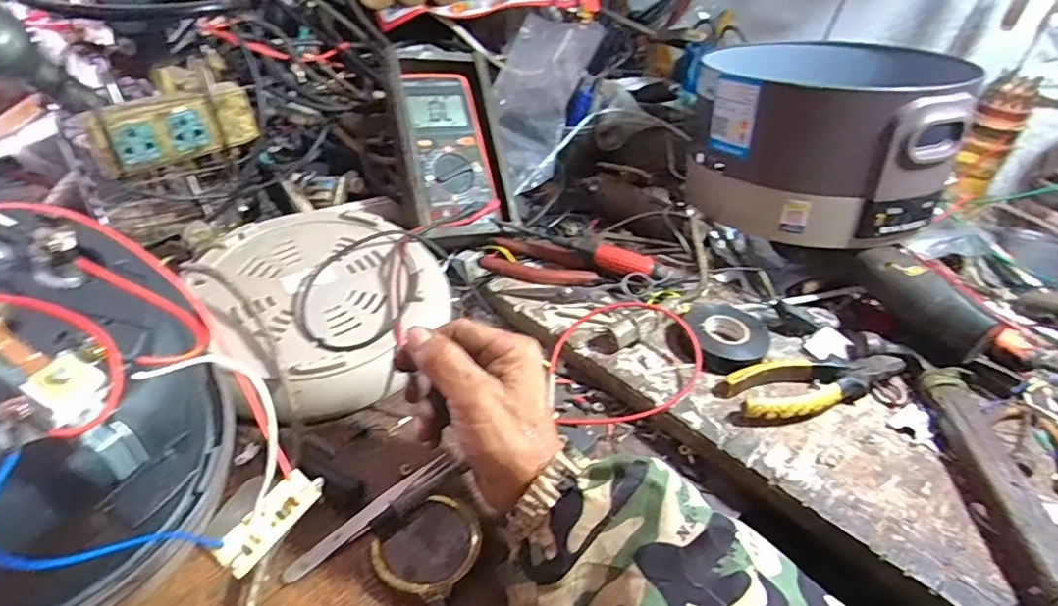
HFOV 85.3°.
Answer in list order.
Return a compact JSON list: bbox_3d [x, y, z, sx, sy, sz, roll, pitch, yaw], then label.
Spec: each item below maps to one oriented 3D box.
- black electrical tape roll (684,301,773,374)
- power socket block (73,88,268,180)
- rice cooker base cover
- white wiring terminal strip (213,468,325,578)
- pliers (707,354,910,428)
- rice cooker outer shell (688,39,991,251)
[{"bbox_3d":[0.170,0.030,0.492,0.069,0.023,0.066,14,40,11],"label":"black electrical tape roll"},{"bbox_3d":[-0.324,-0.164,0.531,0.133,0.053,0.028,-26,49,-32],"label":"power socket block"},{"bbox_3d":[-0.166,-0.008,0.484,0.193,0.046,0.214,-23,47,-30],"label":"rice cooker base cover"},{"bbox_3d":[-0.121,0.102,0.272,0.019,0.004,0.051,49,50,-10],"label":"white wiring terminal strip"},{"bbox_3d":[0.230,0.063,0.465,0.164,0.023,0.055,-12,43,-20],"label":"pliers"},{"bbox_3d":[0.301,-0.164,0.567,0.283,0.141,0.201,-28,50,-34],"label":"rice cooker outer shell"}]

